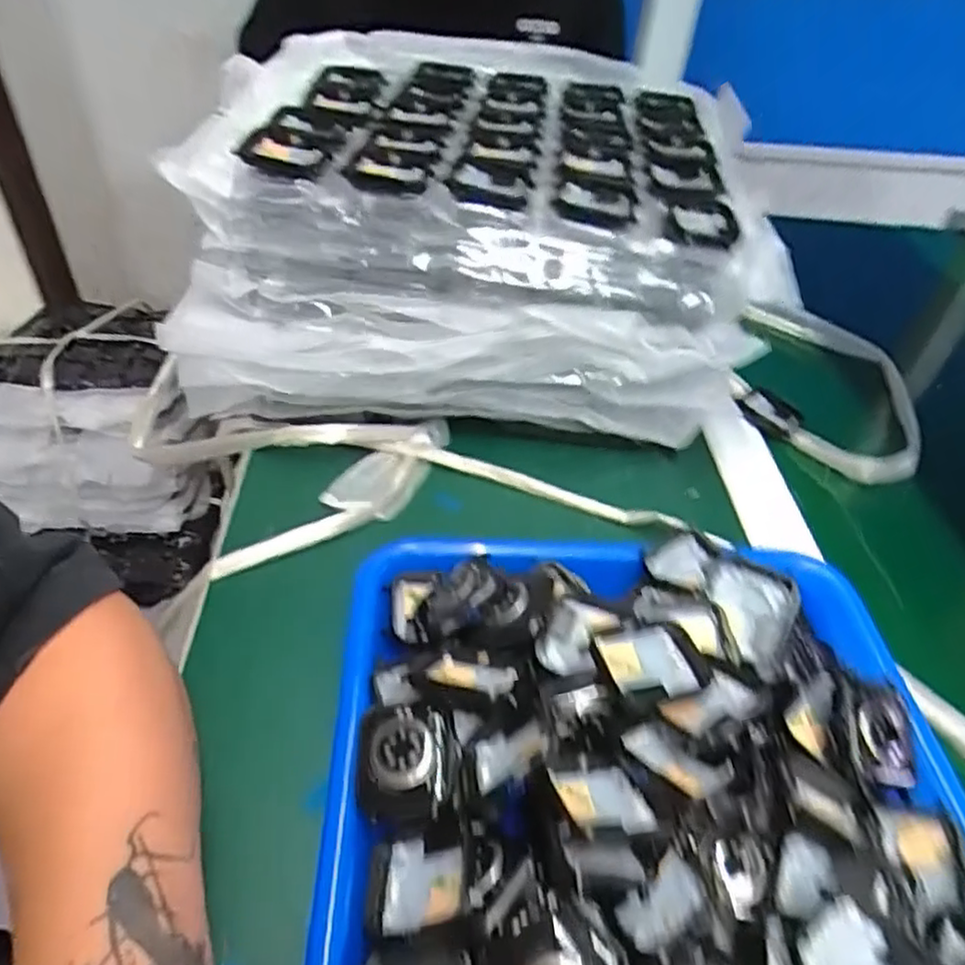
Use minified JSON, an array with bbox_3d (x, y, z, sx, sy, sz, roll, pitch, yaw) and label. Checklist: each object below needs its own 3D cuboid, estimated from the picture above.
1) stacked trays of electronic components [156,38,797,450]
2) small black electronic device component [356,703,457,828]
[{"bbox_3d":[-0.010,-0.173,0.489,0.339,0.186,0.266,2,42,-3],"label":"stacked trays of electronic components"},{"bbox_3d":[-0.029,0.106,0.264,0.036,0.015,0.041,-1,42,-7],"label":"small black electronic device component"}]

